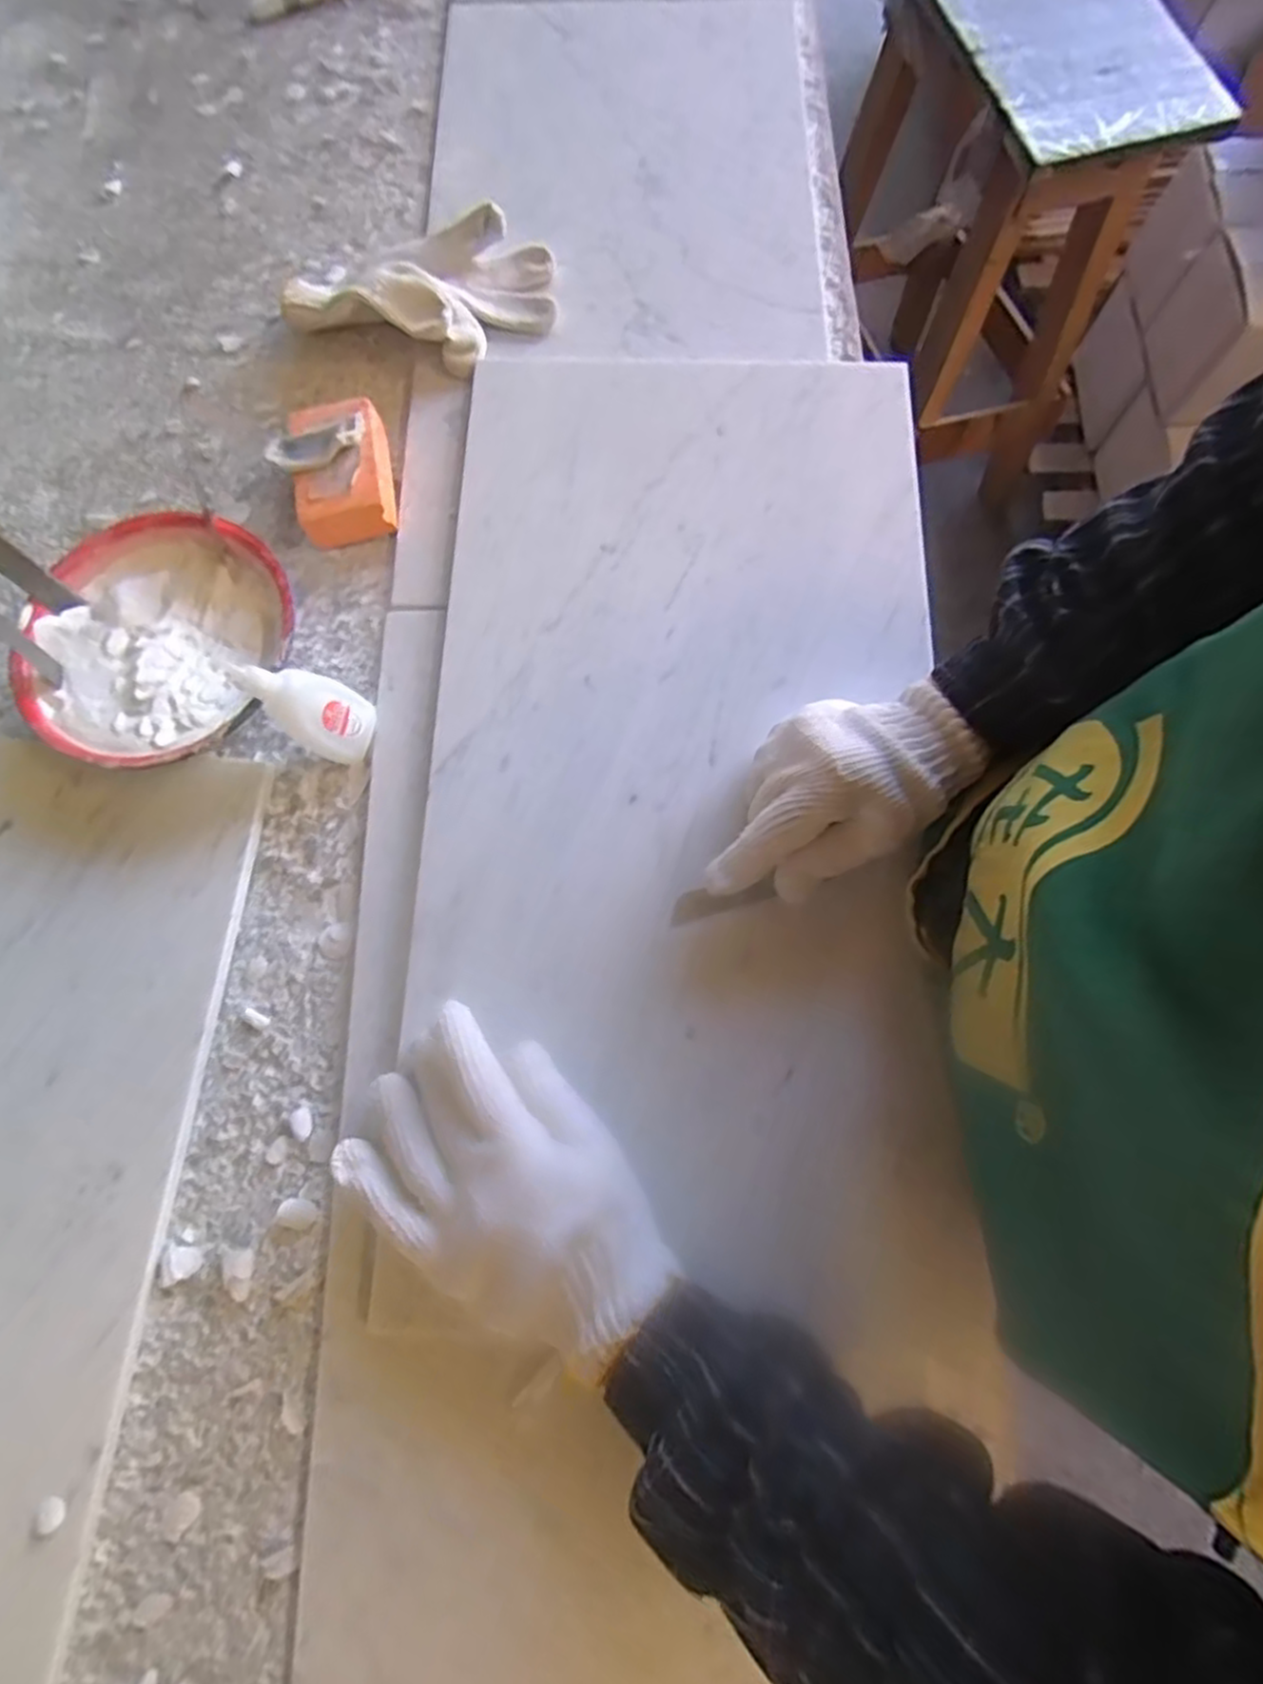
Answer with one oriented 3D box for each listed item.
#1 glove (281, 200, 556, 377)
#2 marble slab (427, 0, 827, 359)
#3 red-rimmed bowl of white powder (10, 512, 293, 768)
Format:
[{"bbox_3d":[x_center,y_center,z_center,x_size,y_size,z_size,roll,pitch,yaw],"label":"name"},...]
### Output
[{"bbox_3d":[-0.149,-0.403,0.533,0.183,0.042,0.116,11,75,4],"label":"glove"},{"bbox_3d":[-0.009,-0.535,0.589,0.290,0.016,0.388,-2,75,0],"label":"marble slab"},{"bbox_3d":[-0.286,-0.120,0.461,0.151,0.041,0.161,0,75,1],"label":"red-rimmed bowl of white powder"}]

